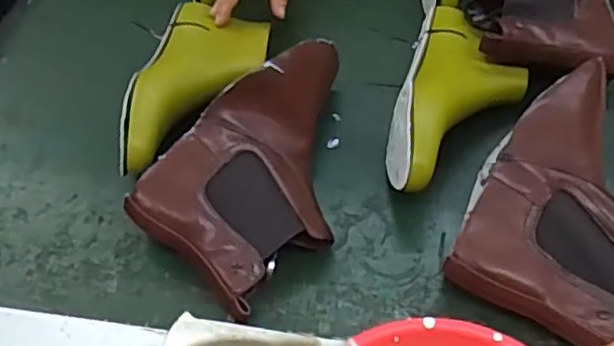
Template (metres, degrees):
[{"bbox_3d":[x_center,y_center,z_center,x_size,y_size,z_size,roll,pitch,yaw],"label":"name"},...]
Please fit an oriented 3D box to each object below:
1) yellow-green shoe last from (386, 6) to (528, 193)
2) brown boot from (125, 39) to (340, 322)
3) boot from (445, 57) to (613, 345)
[{"bbox_3d":[0.148,-0.068,0.635,0.114,0.084,0.238,14,54,14],"label":"yellow-green shoe last"},{"bbox_3d":[-0.022,-0.011,0.590,0.144,0.093,0.250,35,61,27],"label":"brown boot"},{"bbox_3d":[0.236,0.019,0.557,0.164,0.080,0.252,26,57,22],"label":"boot"}]

